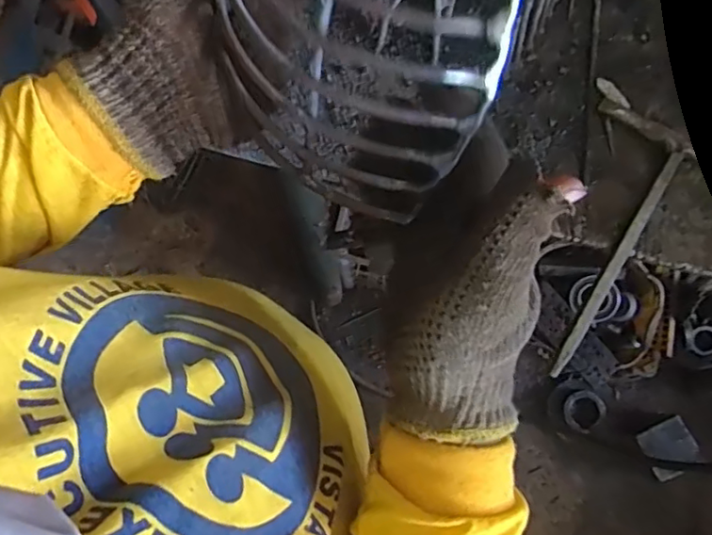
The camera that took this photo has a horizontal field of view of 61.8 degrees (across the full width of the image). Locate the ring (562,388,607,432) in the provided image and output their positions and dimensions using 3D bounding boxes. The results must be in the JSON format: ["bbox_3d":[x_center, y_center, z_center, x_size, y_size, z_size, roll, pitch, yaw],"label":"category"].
[{"bbox_3d":[0.469,0.295,1.227,0.084,0.014,0.076,-42,63,6],"label":"ring"}]

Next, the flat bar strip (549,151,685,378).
[{"bbox_3d":[0.195,-0.007,0.440,0.011,0.009,0.202,34,78,6],"label":"flat bar strip"}]

